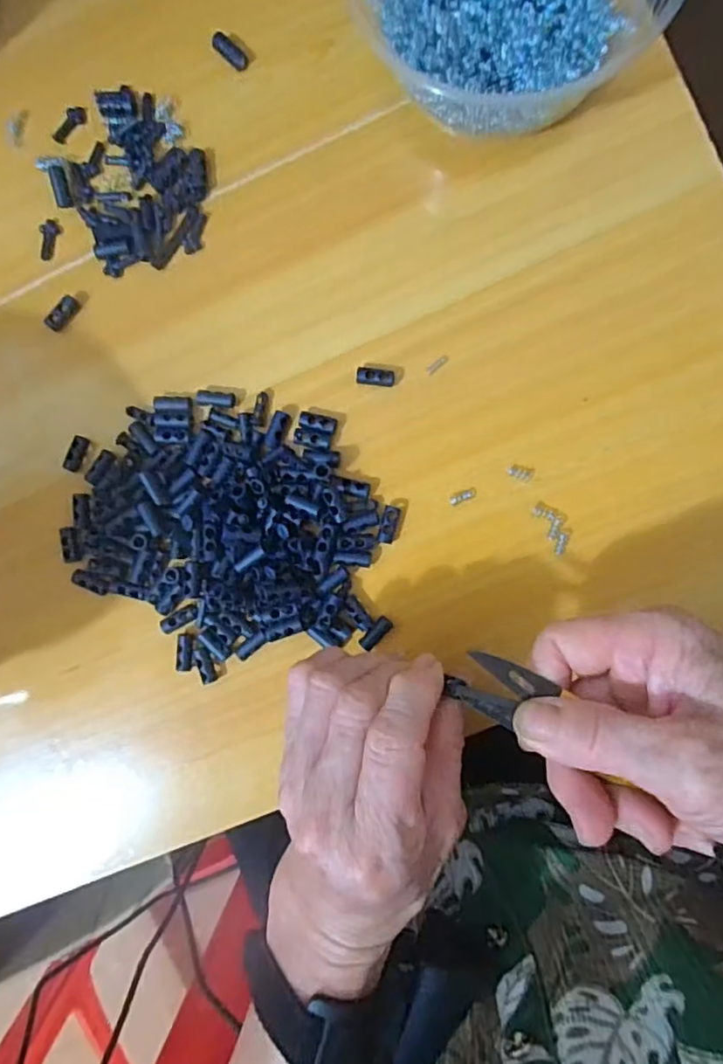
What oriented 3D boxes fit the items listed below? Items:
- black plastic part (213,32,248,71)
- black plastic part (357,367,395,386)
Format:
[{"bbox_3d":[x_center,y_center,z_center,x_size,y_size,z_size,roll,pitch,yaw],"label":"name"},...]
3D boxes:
[{"bbox_3d":[-0.066,-0.240,0.302,0.020,0.004,0.009,43,94,-8],"label":"black plastic part"},{"bbox_3d":[0.007,-0.075,0.296,0.018,0.008,0.007,6,91,6],"label":"black plastic part"}]

